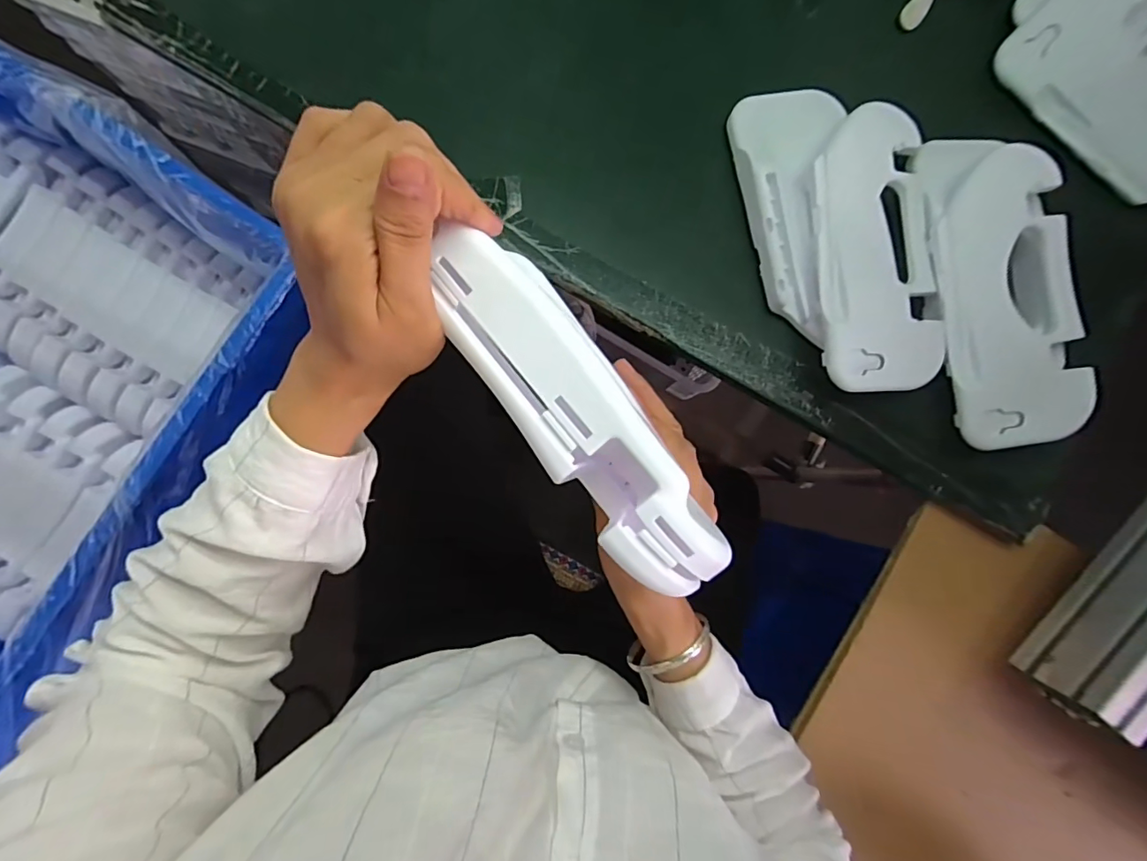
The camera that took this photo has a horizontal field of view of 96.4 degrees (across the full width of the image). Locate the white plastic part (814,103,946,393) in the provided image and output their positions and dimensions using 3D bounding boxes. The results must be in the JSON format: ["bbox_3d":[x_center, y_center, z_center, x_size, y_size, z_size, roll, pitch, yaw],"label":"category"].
[{"bbox_3d":[0.278,-0.170,0.472,0.119,0.030,0.262,-3,87,-4],"label":"white plastic part"}]

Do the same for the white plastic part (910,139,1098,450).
[{"bbox_3d":[0.400,-0.134,0.475,0.127,0.040,0.297,-6,87,-4],"label":"white plastic part"}]

